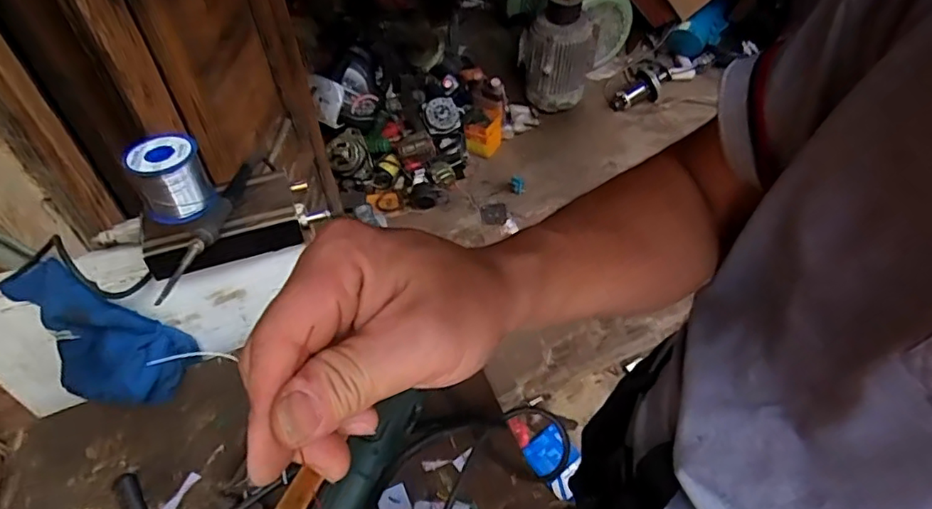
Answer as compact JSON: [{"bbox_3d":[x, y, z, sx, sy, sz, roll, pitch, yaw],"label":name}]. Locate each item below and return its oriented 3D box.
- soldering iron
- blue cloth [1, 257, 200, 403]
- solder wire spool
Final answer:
[{"bbox_3d":[-0.243,-0.027,0.538,0.025,0.017,0.189,2,49,5],"label":"soldering iron"},{"bbox_3d":[-0.373,0.088,0.581,0.138,0.139,0.083,6,49,9],"label":"blue cloth"},{"bbox_3d":[-0.285,-0.072,0.553,0.062,0.071,0.062,-2,48,2],"label":"solder wire spool"}]

